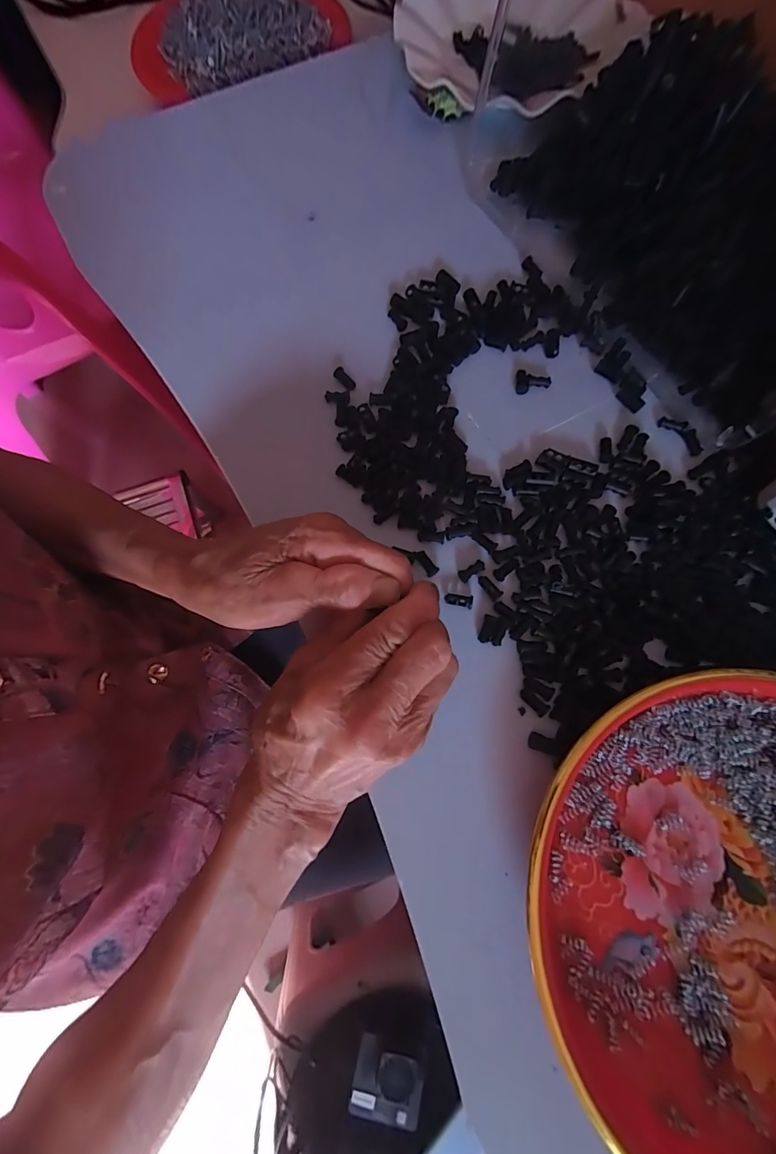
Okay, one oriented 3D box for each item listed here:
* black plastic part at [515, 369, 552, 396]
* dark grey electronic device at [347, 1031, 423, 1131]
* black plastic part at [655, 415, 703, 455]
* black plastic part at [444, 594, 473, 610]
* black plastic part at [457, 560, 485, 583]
[{"bbox_3d":[0.098,-0.131,0.288,0.023,0.004,0.017,19,76,7],"label":"black plastic part"},{"bbox_3d":[0.000,0.564,0.465,0.076,0.026,0.070,11,75,5],"label":"dark grey electronic device"},{"bbox_3d":[0.192,-0.093,0.275,0.011,0.006,0.033,-43,78,-10],"label":"black plastic part"},{"bbox_3d":[0.042,0.014,0.251,0.016,0.004,0.007,13,75,5],"label":"black plastic part"},{"bbox_3d":[0.051,-0.004,0.255,0.017,0.004,0.007,-32,76,-7],"label":"black plastic part"}]

